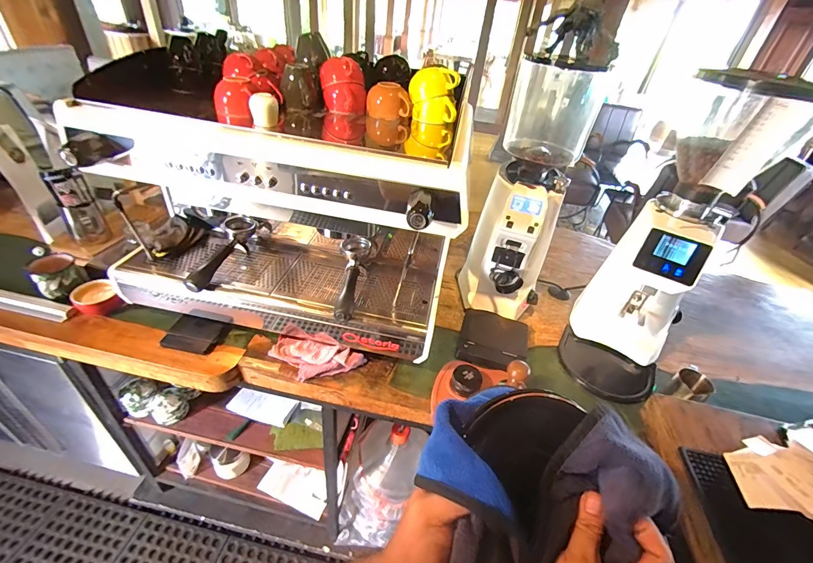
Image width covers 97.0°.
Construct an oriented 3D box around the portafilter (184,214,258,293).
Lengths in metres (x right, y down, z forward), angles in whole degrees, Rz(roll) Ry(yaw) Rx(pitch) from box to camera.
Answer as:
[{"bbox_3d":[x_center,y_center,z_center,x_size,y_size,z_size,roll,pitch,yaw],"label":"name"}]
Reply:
[{"bbox_3d":[-0.399,-0.057,0.788,0.062,0.068,0.220,12,50,6],"label":"portafilter"}]

